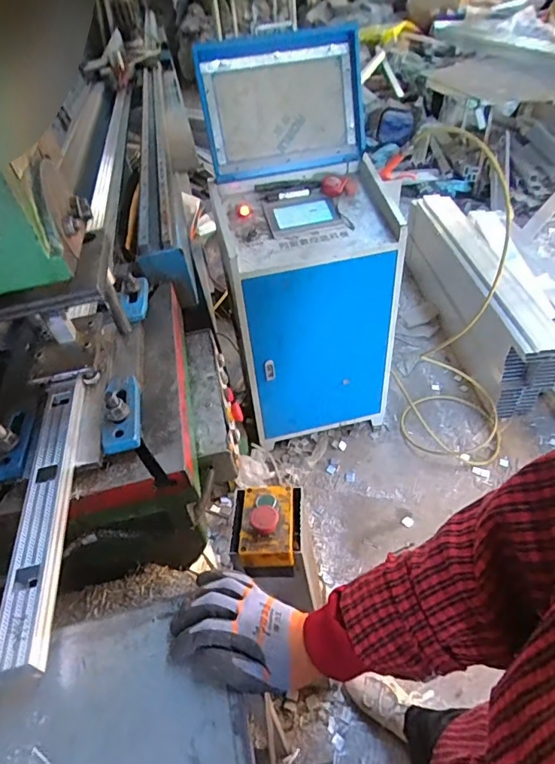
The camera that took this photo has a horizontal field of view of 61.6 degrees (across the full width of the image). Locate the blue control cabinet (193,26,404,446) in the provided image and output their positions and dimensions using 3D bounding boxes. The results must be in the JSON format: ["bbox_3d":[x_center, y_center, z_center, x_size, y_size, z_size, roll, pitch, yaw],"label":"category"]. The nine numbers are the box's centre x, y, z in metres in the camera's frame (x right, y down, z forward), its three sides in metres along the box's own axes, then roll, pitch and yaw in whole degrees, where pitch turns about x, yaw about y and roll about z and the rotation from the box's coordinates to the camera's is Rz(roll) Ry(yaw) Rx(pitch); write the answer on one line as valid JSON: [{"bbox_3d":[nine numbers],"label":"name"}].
[{"bbox_3d":[0.078,-0.375,1.475,0.494,1.071,0.438,-14,44,-5],"label":"blue control cabinet"}]

